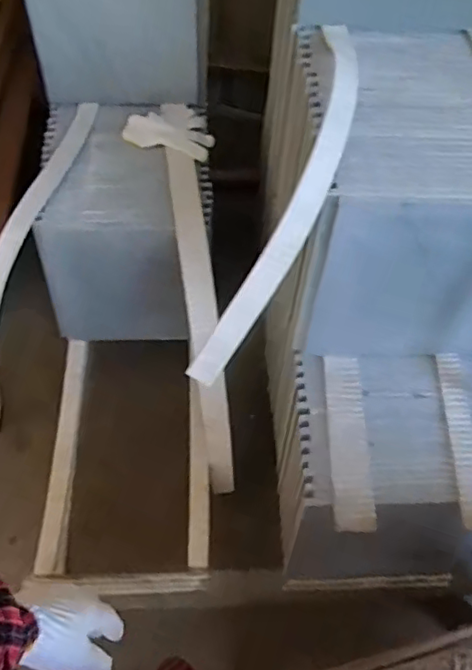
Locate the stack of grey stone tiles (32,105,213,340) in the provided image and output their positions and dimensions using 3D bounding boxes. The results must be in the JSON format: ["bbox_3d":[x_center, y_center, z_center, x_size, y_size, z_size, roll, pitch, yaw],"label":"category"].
[{"bbox_3d":[-0.215,-0.220,1.245,0.310,0.310,0.367,-1,57,-4],"label":"stack of grey stone tiles"}]

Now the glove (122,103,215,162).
[{"bbox_3d":[-0.128,-0.412,1.180,0.167,0.027,0.126,14,57,5],"label":"glove"}]

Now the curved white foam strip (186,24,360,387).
[{"bbox_3d":[0.076,-0.194,0.767,0.097,0.124,0.552,22,82,11],"label":"curved white foam strip"}]

